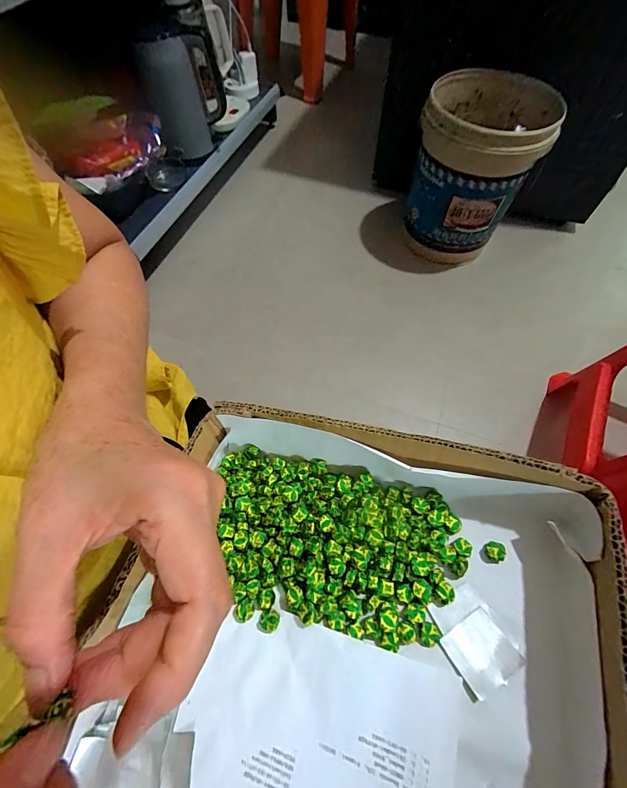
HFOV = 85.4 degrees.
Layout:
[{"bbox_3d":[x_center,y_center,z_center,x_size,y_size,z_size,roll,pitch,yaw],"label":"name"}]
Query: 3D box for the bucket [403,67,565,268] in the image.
[{"bbox_3d":[0.363,-0.513,0.818,0.254,0.336,0.227,23,64,11],"label":"bucket"}]

